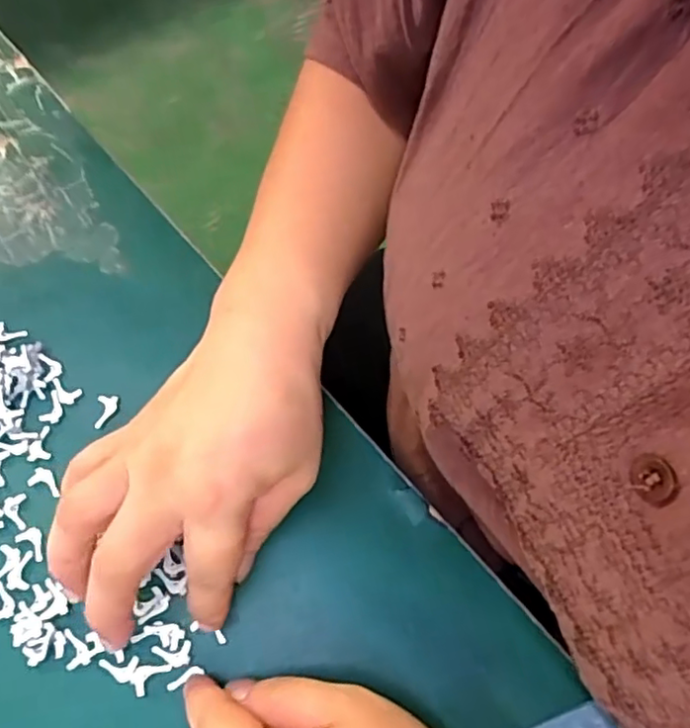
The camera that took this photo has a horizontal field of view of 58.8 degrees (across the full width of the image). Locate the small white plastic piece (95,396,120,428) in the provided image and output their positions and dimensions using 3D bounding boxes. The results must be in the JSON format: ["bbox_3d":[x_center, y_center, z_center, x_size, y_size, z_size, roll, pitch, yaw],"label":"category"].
[{"bbox_3d":[-0.119,0.023,0.303,0.010,0.004,0.017,-1,67,-3],"label":"small white plastic piece"}]

